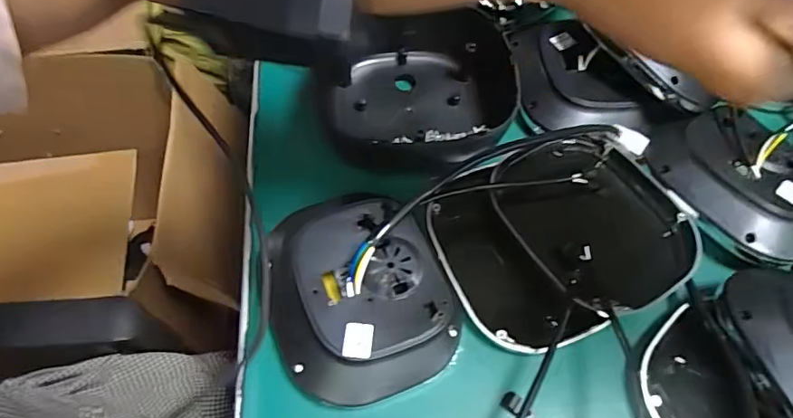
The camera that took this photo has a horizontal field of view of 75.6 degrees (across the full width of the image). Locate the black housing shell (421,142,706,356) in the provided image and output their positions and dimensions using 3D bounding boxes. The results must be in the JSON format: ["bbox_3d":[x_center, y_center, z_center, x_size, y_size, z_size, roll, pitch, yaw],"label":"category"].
[{"bbox_3d":[0.117,0.017,0.367,0.170,0.032,0.136,-18,61,-13],"label":"black housing shell"}]

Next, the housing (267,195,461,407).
[{"bbox_3d":[-0.024,0.052,0.332,0.112,0.050,0.133,-12,59,-10],"label":"housing"}]

